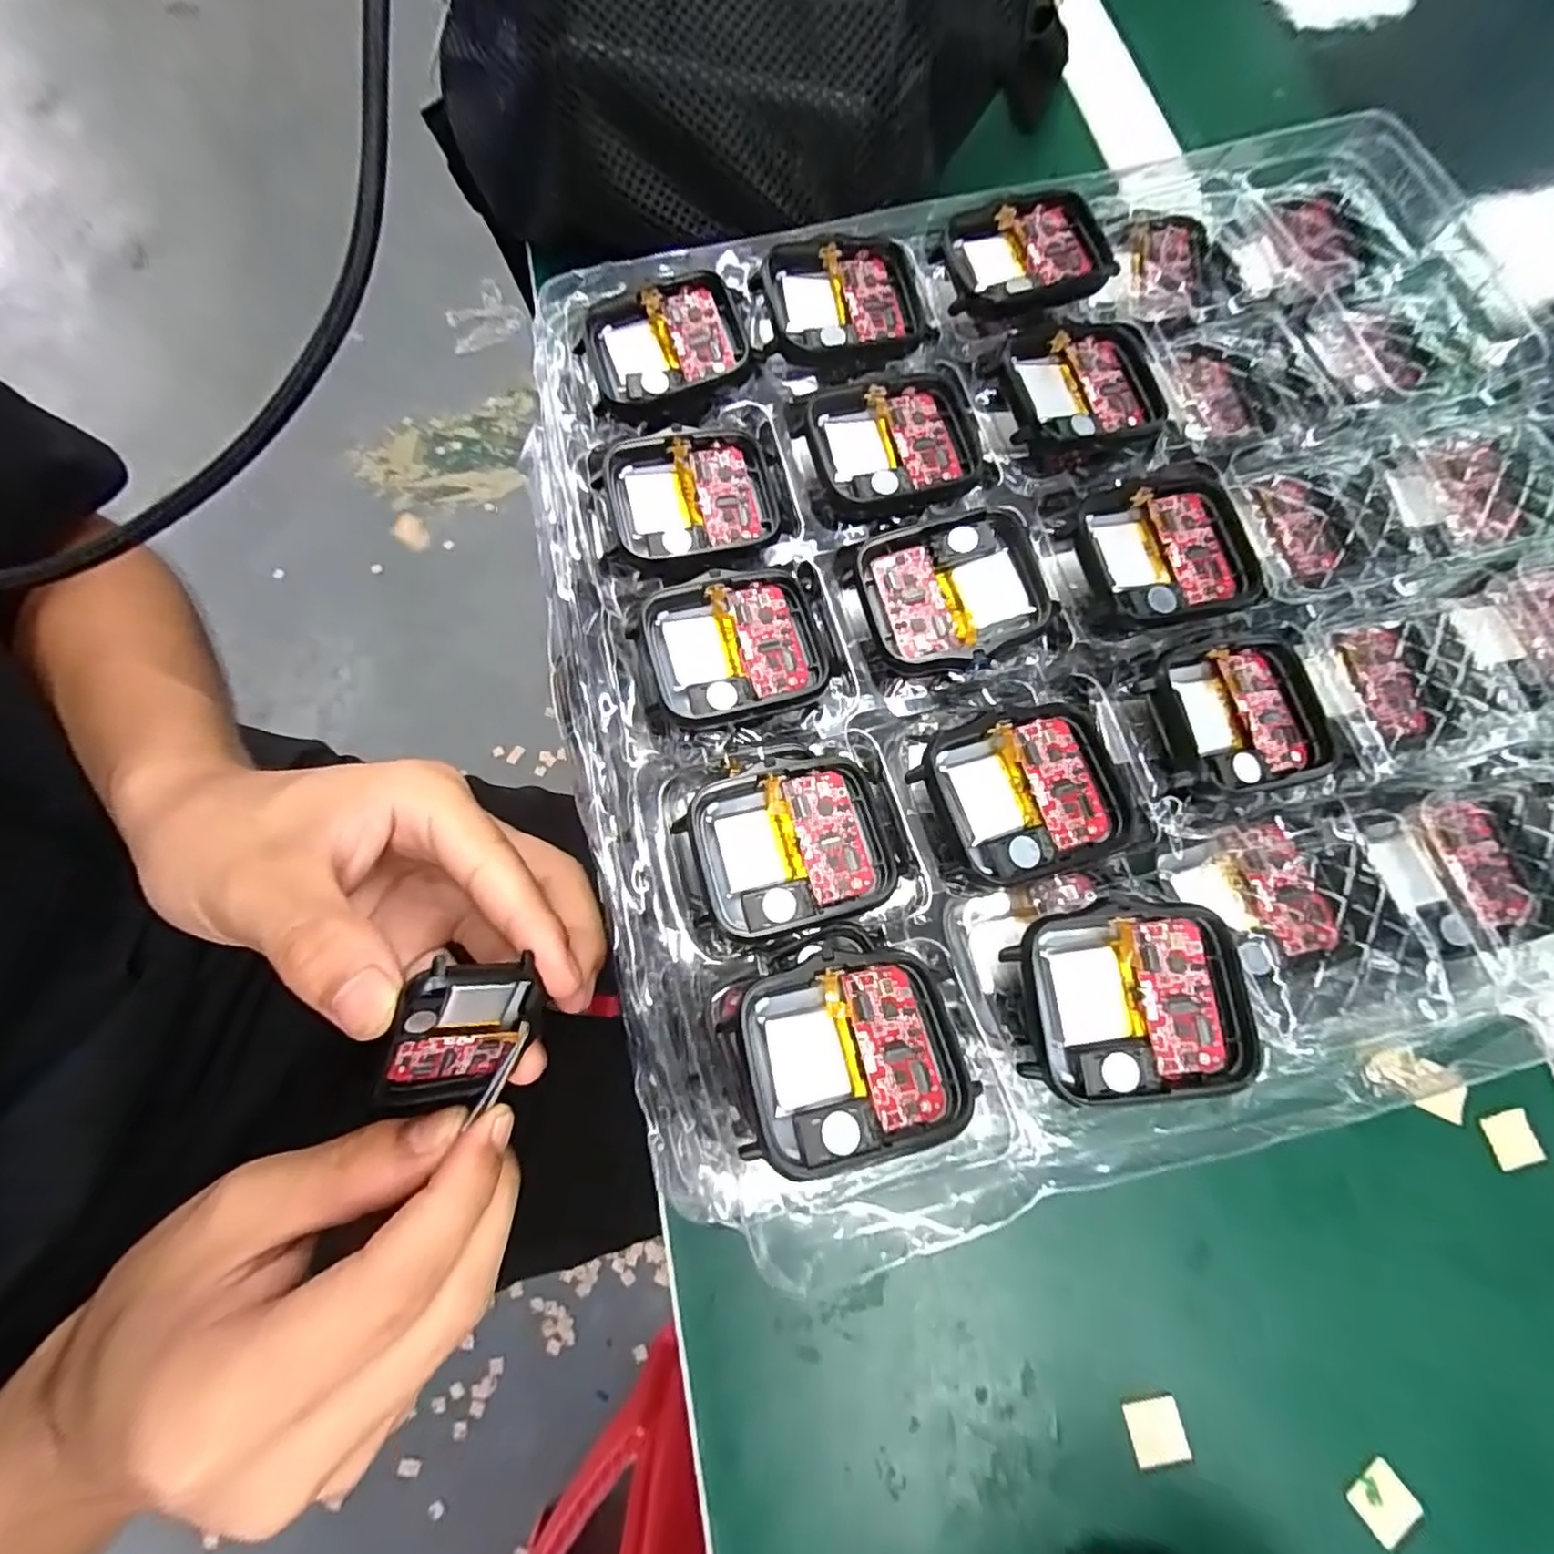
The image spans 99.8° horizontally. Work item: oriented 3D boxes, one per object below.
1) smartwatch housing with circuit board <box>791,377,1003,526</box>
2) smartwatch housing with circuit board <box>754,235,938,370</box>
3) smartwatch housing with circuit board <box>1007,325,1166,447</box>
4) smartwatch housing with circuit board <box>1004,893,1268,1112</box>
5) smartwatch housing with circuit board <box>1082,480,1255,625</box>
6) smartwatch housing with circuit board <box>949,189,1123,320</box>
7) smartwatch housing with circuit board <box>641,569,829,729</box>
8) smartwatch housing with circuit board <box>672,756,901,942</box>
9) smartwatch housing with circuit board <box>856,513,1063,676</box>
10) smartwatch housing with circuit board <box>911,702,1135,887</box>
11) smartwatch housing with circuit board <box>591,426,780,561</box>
[{"bbox_3d":[0.032,-0.089,0.181,0.048,0.014,0.039,-14,74,-4],"label":"smartwatch housing with circuit board"},{"bbox_3d":[0.020,-0.136,0.190,0.048,0.009,0.041,-5,74,-1],"label":"smartwatch housing with circuit board"},{"bbox_3d":[0.087,-0.110,0.185,0.048,0.010,0.037,-13,74,-3],"label":"smartwatch housing with circuit board"},{"bbox_3d":[0.073,0.046,0.135,0.045,0.007,0.037,-6,74,-1],"label":"smartwatch housing with circuit board"},{"bbox_3d":[0.102,-0.058,0.169,0.044,0.005,0.037,-14,74,-4],"label":"smartwatch housing with circuit board"},{"bbox_3d":[0.073,-0.154,0.193,0.042,0.009,0.037,-6,74,-1],"label":"smartwatch housing with circuit board"},{"bbox_3d":[-0.010,-0.033,0.166,0.045,0.009,0.038,-14,74,-3],"label":"smartwatch housing with circuit board"},{"bbox_3d":[0.003,0.016,0.151,0.045,0.007,0.037,-10,74,-2],"label":"smartwatch housing with circuit board"},{"bbox_3d":[0.045,-0.046,0.164,0.045,0.008,0.039,-11,74,-3],"label":"smartwatch housing with circuit board"},{"bbox_3d":[0.057,0.004,0.151,0.046,0.005,0.037,-19,75,-5],"label":"smartwatch housing with circuit board"},{"bbox_3d":[-0.023,-0.075,0.176,0.044,0.009,0.038,-15,75,-4],"label":"smartwatch housing with circuit board"}]

